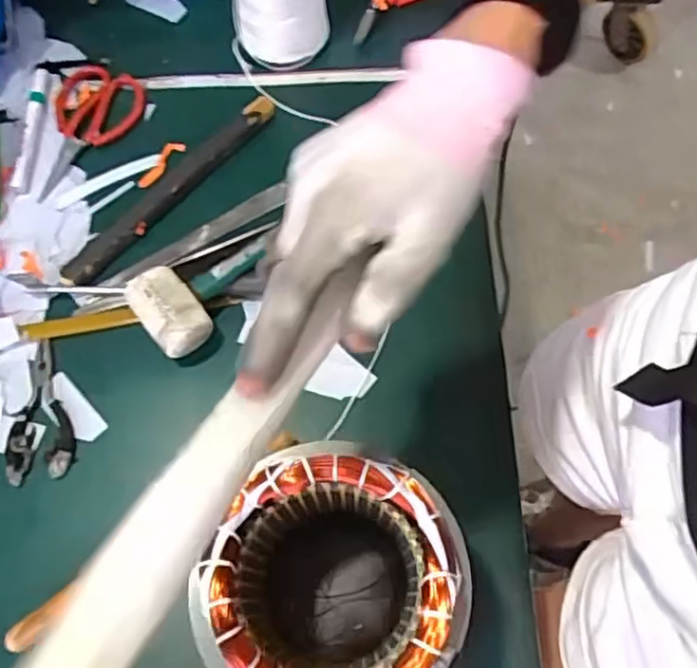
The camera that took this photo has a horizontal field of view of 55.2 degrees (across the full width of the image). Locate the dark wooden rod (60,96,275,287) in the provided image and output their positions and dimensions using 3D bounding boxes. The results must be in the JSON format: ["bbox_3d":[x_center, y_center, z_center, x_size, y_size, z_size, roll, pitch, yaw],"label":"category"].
[{"bbox_3d":[-0.167,-0.138,0.636,0.030,0.017,0.259,41,74,16],"label":"dark wooden rod"}]

